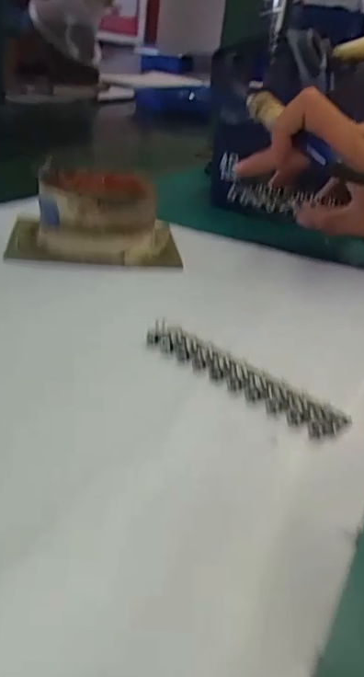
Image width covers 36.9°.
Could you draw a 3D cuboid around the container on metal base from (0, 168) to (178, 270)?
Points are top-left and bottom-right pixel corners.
[{"bbox_3d":[-0.061,-0.090,0.397,0.120,0.048,0.088,3,29,-8],"label":"container on metal base"}]

